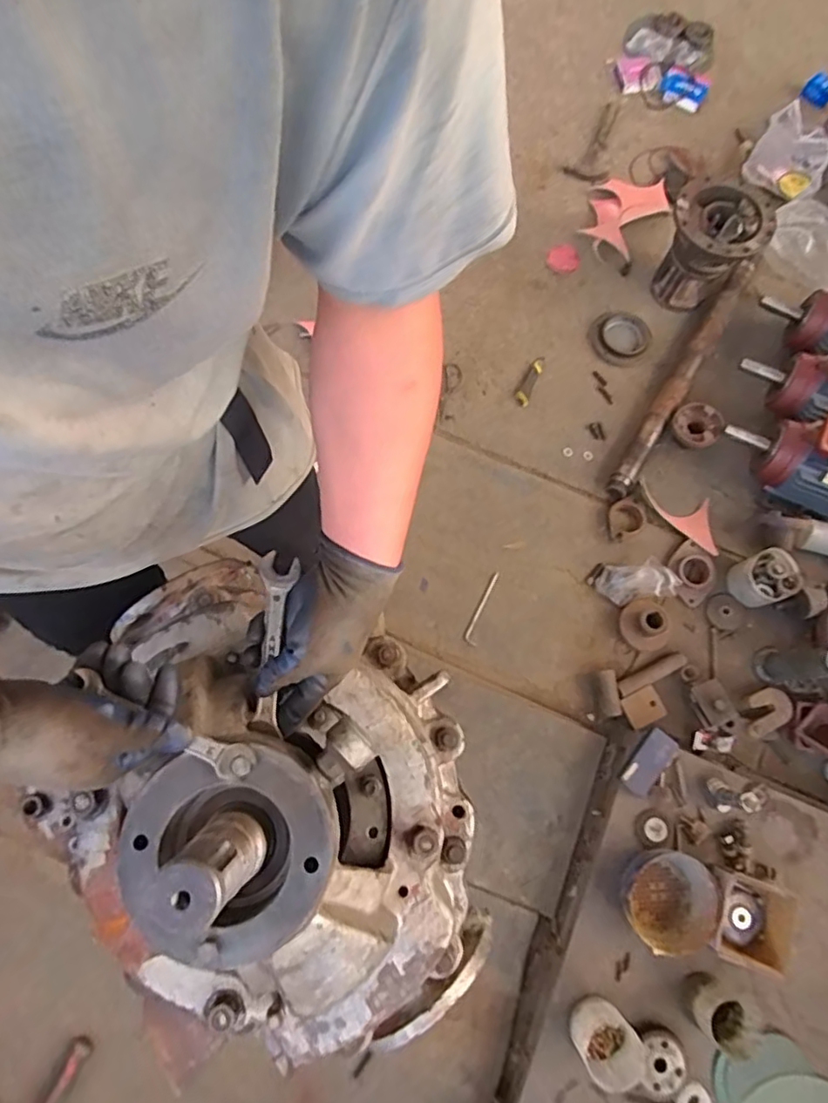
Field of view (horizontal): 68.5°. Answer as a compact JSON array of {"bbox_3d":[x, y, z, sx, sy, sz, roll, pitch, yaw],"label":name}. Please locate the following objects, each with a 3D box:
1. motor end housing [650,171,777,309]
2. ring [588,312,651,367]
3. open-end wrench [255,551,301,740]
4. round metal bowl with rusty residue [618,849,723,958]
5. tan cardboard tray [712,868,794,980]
[{"bbox_3d":[0.744,-0.772,1.562,0.223,0.257,0.221,0,74,-1],"label":"motor end housing"},{"bbox_3d":[0.556,-0.574,1.627,0.166,0.022,0.162,0,74,-1],"label":"ring"},{"bbox_3d":[-0.124,0.079,0.543,0.033,0.008,0.154,3,84,1],"label":"open-end wrench"},{"bbox_3d":[0.490,0.673,1.178,0.175,0.085,0.178,41,78,10],"label":"round metal bowl with rusty residue"},{"bbox_3d":[0.648,0.717,1.192,0.154,0.077,0.157,18,75,4],"label":"tan cardboard tray"}]

